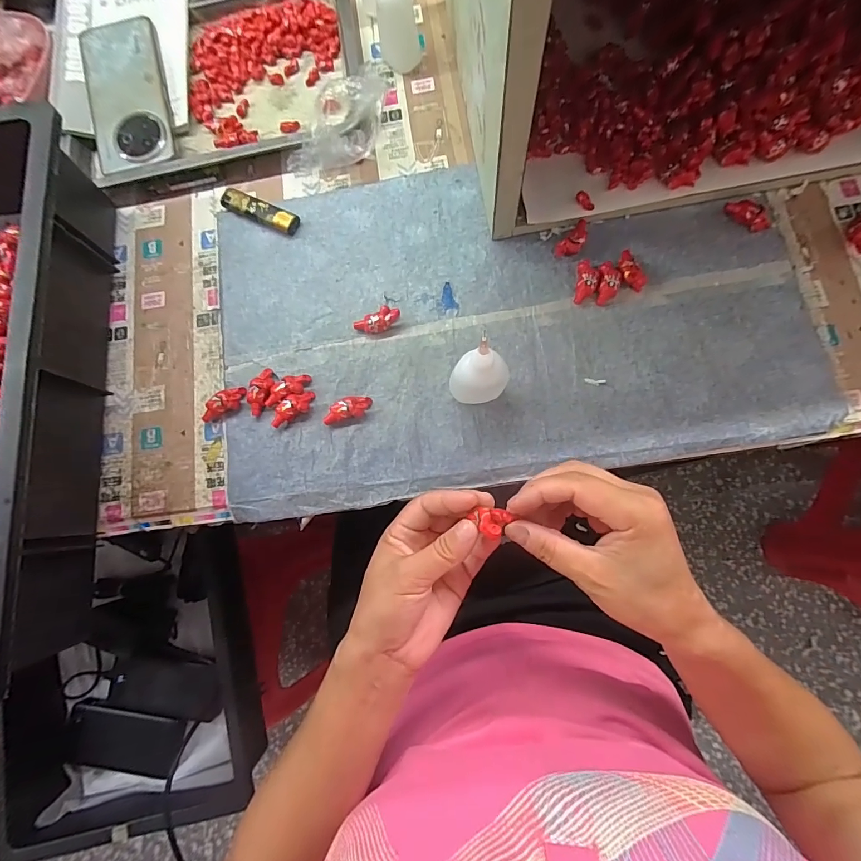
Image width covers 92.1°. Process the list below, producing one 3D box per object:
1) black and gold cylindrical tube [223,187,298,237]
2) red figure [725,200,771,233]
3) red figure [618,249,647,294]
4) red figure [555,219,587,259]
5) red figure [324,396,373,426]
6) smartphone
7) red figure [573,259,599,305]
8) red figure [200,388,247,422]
[{"bbox_3d":[-0.164,-0.212,0.399,0.081,0.011,0.020,26,83,9],"label":"black and gold cylindrical tube"},{"bbox_3d":[0.273,-0.185,0.355,0.038,0.015,0.015,41,86,11],"label":"red figure"},{"bbox_3d":[0.171,-0.137,0.356,0.018,0.014,0.038,-21,79,1],"label":"red figure"},{"bbox_3d":[0.127,-0.167,0.367,0.018,0.010,0.035,41,86,11],"label":"red figure"},{"bbox_3d":[-0.071,-0.018,0.353,0.041,0.013,0.018,-14,79,3],"label":"red figure"},{"bbox_3d":[-0.305,-0.339,0.416,0.076,0.011,0.157,-12,85,-4],"label":"smartphone"},{"bbox_3d":[0.134,-0.129,0.358,0.017,0.012,0.041,8,81,7],"label":"red figure"},{"bbox_3d":[-0.182,-0.023,0.364,0.043,0.016,0.017,-23,79,1],"label":"red figure"}]

